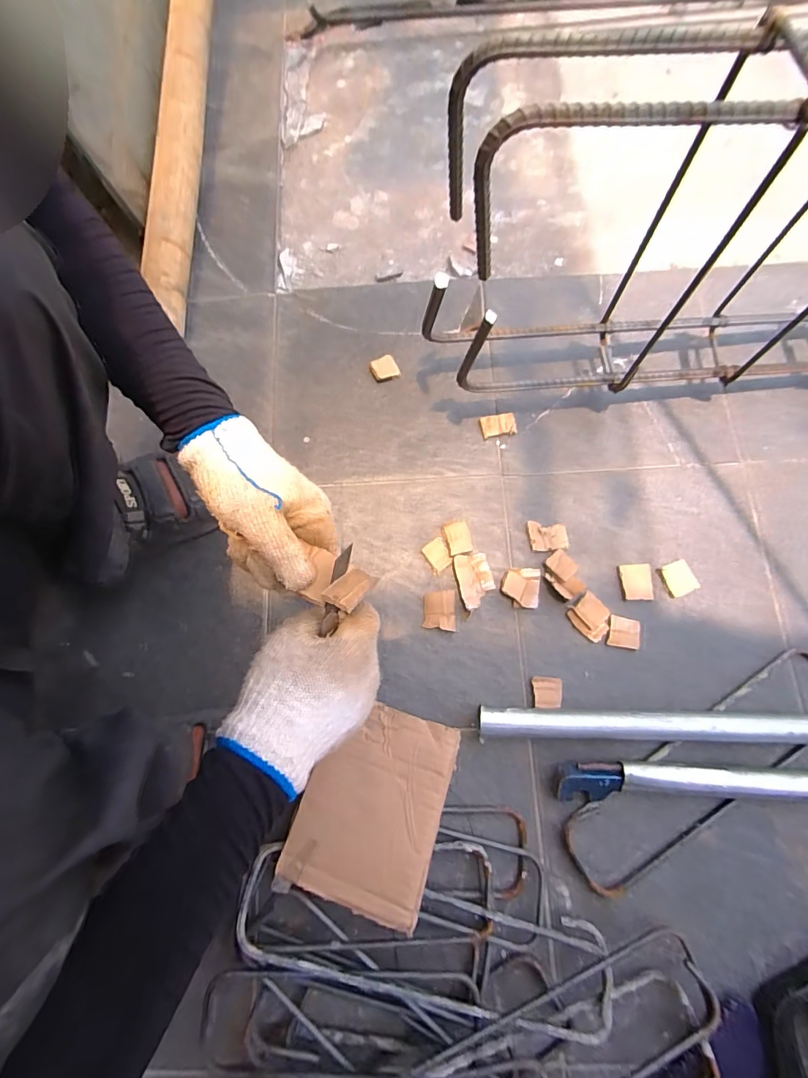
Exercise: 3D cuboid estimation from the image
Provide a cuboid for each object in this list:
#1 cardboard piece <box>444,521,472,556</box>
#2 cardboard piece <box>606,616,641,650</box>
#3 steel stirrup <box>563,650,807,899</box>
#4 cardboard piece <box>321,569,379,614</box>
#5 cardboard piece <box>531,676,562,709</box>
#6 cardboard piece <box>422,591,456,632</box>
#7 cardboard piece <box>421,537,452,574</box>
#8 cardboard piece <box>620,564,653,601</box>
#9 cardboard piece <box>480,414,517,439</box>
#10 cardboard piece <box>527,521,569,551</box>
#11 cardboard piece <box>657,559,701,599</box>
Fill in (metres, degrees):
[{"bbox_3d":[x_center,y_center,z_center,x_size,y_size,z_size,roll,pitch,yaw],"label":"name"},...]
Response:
[{"bbox_3d":[0.066,-0.001,0.541,0.028,0.006,0.039,-13,76,0],"label":"cardboard piece"},{"bbox_3d":[0.253,0.107,0.509,0.034,0.007,0.034,12,77,6],"label":"cardboard piece"},{"bbox_3d":[0.321,0.240,0.465,0.343,0.014,0.089,-34,77,-5],"label":"steel stirrup"},{"bbox_3d":[-0.037,0.034,0.312,0.024,0.004,0.037,26,46,17],"label":"cardboard piece"},{"bbox_3d":[0.160,0.172,0.496,0.031,0.004,0.033,4,68,2],"label":"cardboard piece"},{"bbox_3d":[0.042,0.085,0.528,0.037,0.012,0.045,1,77,3],"label":"cardboard piece"},{"bbox_3d":[0.041,0.019,0.539,0.028,0.008,0.035,-35,73,0],"label":"cardboard piece"},{"bbox_3d":[0.275,0.051,0.522,0.037,0.004,0.041,-2,76,2],"label":"cardboard piece"},{"bbox_3d":[0.123,-0.147,0.576,0.044,0.009,0.029,-9,76,1],"label":"cardboard piece"},{"bbox_3d":[0.175,-0.002,0.538,0.048,0.005,0.035,5,77,4],"label":"cardboard piece"},{"bbox_3d":[0.322,0.047,0.521,0.035,0.007,0.038,-23,76,-3],"label":"cardboard piece"}]

